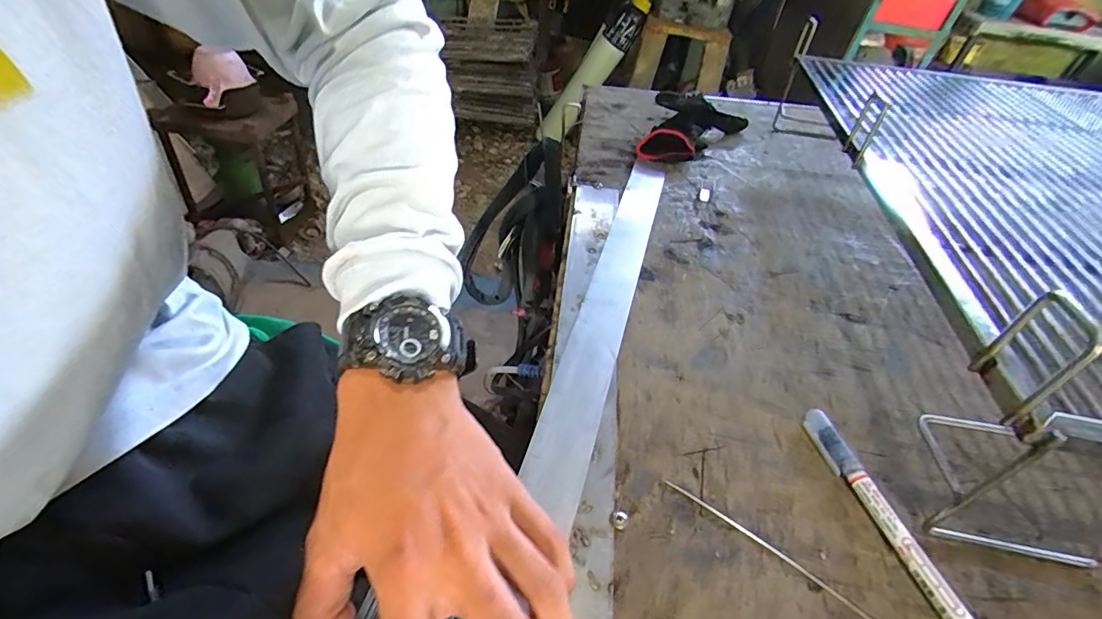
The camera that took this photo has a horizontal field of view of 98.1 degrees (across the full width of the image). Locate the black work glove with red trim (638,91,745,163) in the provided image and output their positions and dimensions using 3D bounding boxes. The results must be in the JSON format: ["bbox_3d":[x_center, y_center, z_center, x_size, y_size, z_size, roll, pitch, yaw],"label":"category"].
[{"bbox_3d":[0.194,-0.247,0.646,0.124,0.044,0.179,19,44,13],"label":"black work glove with red trim"}]

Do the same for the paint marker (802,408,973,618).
[{"bbox_3d":[0.194,0.120,0.282,0.013,0.014,0.136,-6,44,-13],"label":"paint marker"}]

